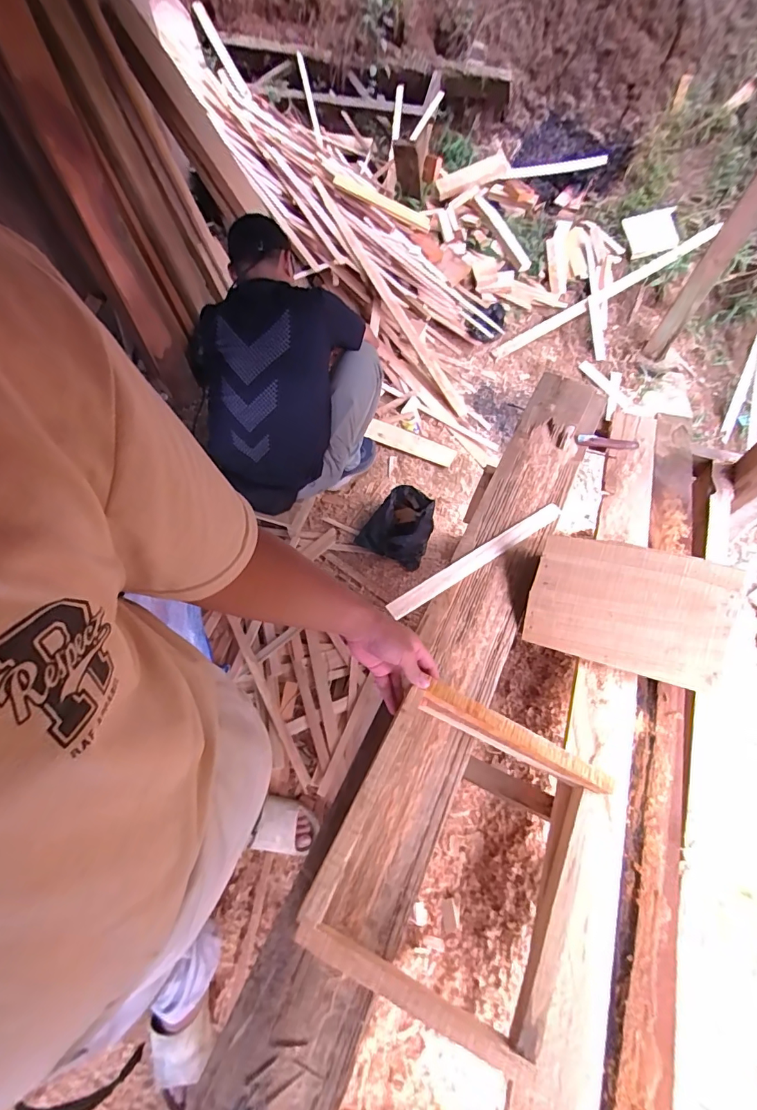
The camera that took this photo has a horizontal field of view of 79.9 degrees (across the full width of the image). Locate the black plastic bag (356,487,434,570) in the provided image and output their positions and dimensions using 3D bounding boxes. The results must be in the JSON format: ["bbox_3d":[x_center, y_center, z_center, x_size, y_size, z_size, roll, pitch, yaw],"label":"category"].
[{"bbox_3d":[0.069,-0.106,1.596,0.246,0.154,0.230,24,62,12],"label":"black plastic bag"}]

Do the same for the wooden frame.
[{"bbox_3d":[0.101,0.376,0.571,0.288,0.083,0.342,25,62,12],"label":"wooden frame"}]

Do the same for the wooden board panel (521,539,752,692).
[{"bbox_3d":[0.398,0.084,0.729,0.282,0.014,0.194,15,88,20],"label":"wooden board panel"}]

